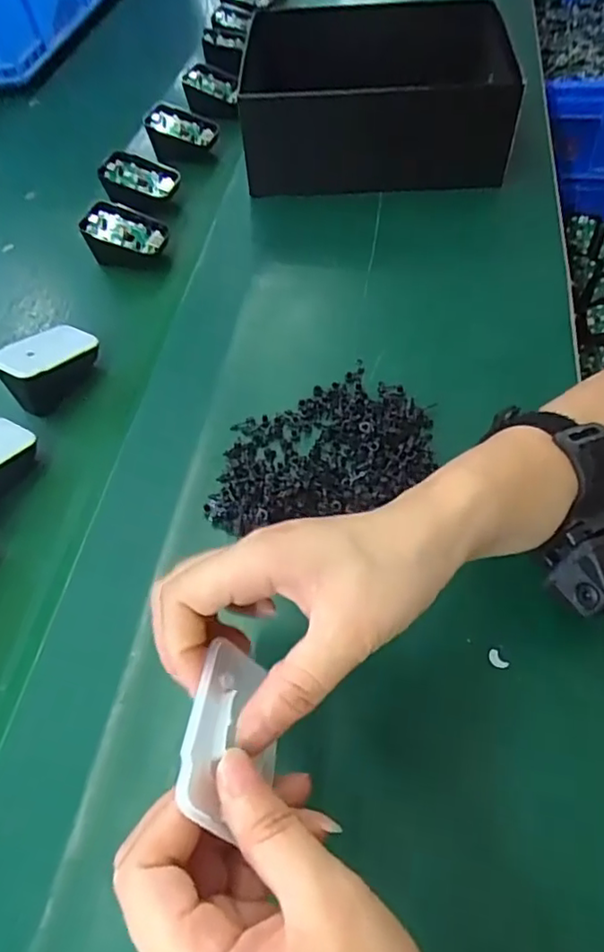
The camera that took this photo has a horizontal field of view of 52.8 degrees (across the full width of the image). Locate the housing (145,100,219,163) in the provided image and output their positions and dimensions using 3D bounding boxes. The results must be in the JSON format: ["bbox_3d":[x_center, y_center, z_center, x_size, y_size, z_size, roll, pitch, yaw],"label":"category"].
[{"bbox_3d":[-0.119,-0.341,0.611,0.069,0.043,0.050,-4,54,1],"label":"housing"}]

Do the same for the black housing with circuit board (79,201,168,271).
[{"bbox_3d":[-0.149,-0.203,0.521,0.067,0.040,0.045,4,55,6],"label":"black housing with circuit board"}]

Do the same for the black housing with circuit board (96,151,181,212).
[{"bbox_3d":[-0.150,-0.269,0.566,0.069,0.030,0.042,16,69,-3],"label":"black housing with circuit board"}]

